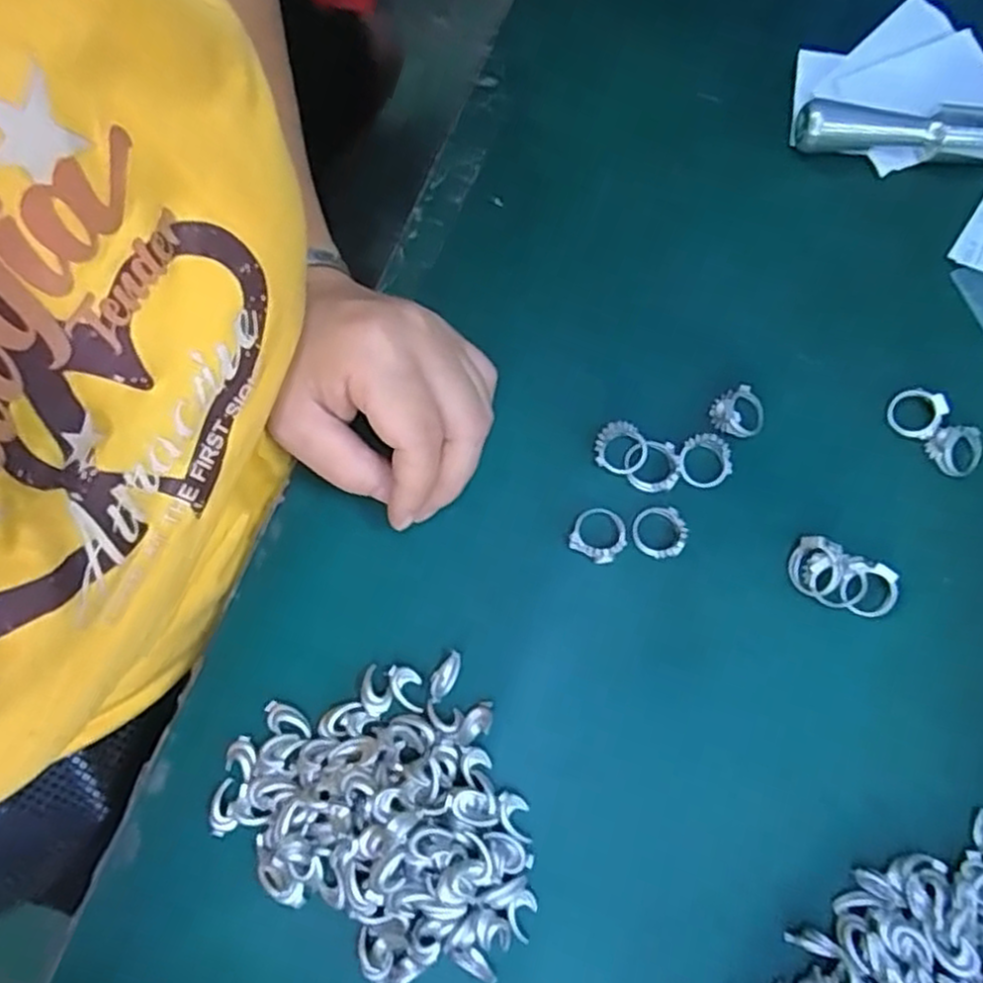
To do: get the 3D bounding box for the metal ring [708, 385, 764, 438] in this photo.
[{"bbox_3d":[0.106,-0.033,0.312,0.023,0.005,0.021,0,77,0],"label":"metal ring"}]

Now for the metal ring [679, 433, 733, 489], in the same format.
[{"bbox_3d":[0.090,-0.013,0.307,0.022,0.005,0.021,0,77,0],"label":"metal ring"}]

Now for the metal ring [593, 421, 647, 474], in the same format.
[{"bbox_3d":[0.055,-0.018,0.309,0.021,0.004,0.021,1,96,8],"label":"metal ring"}]

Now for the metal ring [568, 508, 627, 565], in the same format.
[{"bbox_3d":[0.045,0.018,0.302,0.022,0.009,0.022,0,77,0],"label":"metal ring"}]

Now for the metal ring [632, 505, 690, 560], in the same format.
[{"bbox_3d":[0.070,0.016,0.301,0.022,0.008,0.021,0,77,0],"label":"metal ring"}]

